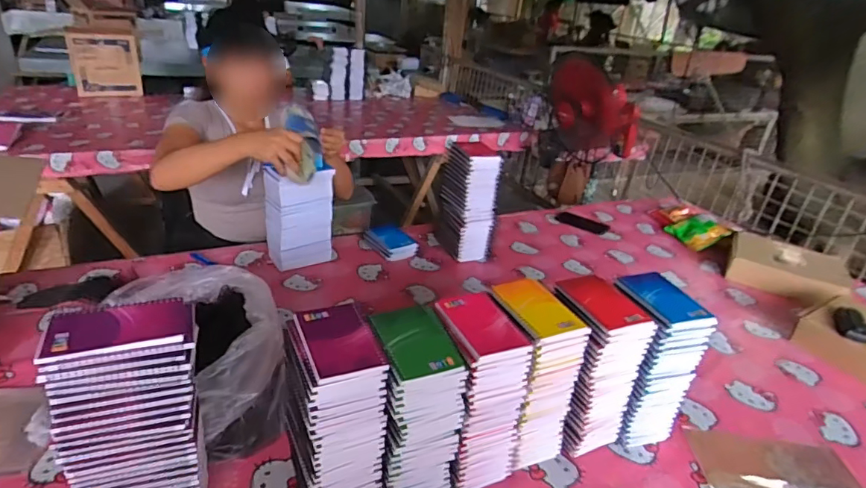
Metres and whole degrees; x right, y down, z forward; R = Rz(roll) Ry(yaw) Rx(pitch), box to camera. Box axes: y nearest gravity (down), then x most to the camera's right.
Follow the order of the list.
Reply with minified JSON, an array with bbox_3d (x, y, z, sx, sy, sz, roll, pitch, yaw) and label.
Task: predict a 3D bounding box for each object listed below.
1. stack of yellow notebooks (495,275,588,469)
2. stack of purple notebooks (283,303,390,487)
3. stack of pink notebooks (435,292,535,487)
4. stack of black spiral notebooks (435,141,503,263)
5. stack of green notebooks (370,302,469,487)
[{"bbox_3d":[0.136,0.198,0.772,0.099,0.261,0.142,-9,30,-27],"label":"stack of yellow notebooks"},{"bbox_3d":[-0.127,0.228,0.650,0.092,0.265,0.125,-8,30,-26],"label":"stack of purple notebooks"},{"bbox_3d":[0.053,0.216,0.725,0.100,0.253,0.132,-8,30,-25],"label":"stack of pink notebooks"},{"bbox_3d":[0.095,-0.102,1.330,0.104,0.296,0.130,-9,31,-27],"label":"stack of black spiral notebooks"},{"bbox_3d":[-0.028,0.227,0.679,0.102,0.256,0.132,-4,29,-19],"label":"stack of green notebooks"}]

